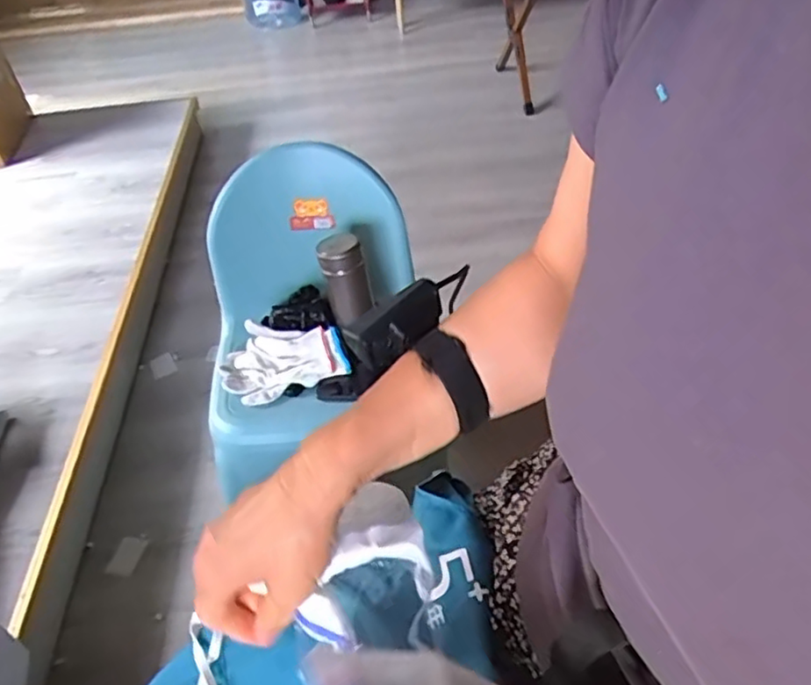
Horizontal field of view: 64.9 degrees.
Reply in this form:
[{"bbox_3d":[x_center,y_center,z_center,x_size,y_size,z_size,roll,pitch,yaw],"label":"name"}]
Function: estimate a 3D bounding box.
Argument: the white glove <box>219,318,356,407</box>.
[{"bbox_3d":[-0.184,0.023,0.948,0.185,0.053,0.116,-18,76,-3],"label":"white glove"}]

